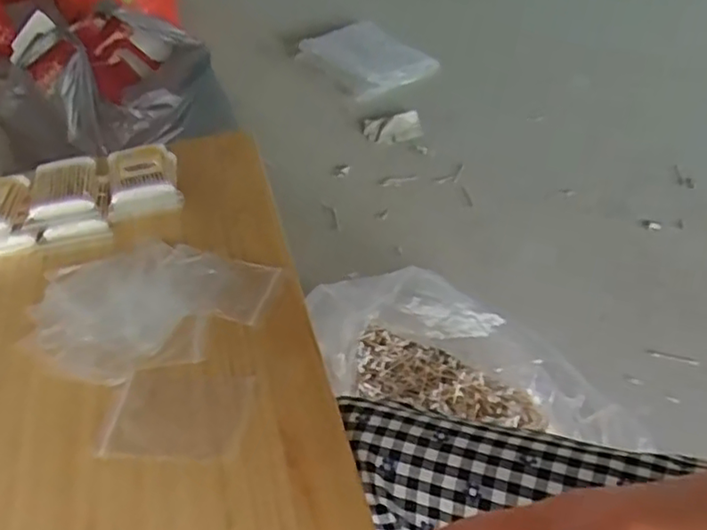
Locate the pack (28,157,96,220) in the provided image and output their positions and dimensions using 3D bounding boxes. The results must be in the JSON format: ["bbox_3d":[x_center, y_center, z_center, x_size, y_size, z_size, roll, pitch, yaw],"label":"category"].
[{"bbox_3d":[-0.279,-0.072,0.624,0.059,0.027,0.084,-13,45,-9],"label":"pack"}]

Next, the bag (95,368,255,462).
[{"bbox_3d":[-0.123,0.104,0.455,0.094,0.004,0.070,2,46,1],"label":"bag"}]

